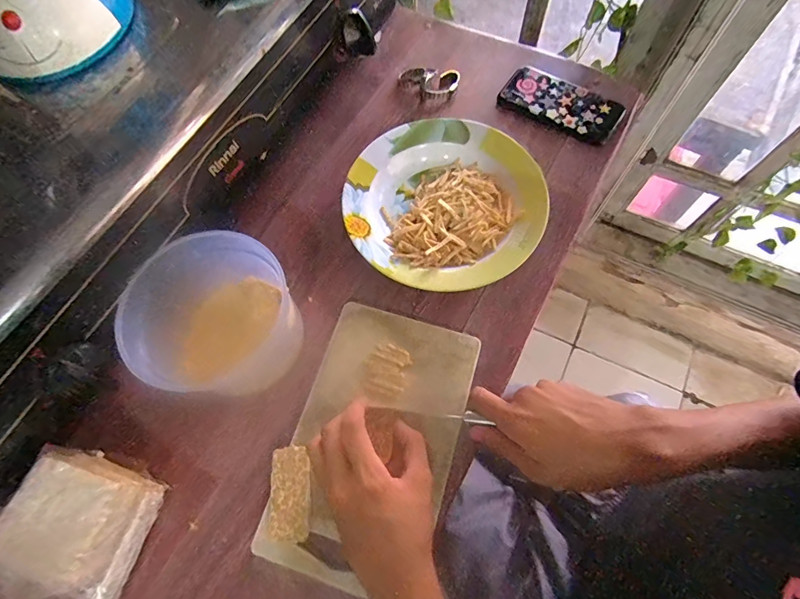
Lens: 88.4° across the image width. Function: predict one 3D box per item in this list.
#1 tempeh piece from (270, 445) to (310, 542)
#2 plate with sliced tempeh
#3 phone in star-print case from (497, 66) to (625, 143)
[{"bbox_3d":[-0.099,0.173,0.368,0.034,0.007,0.075,-6,69,0],"label":"tempeh piece"},{"bbox_3d":[0.053,-0.113,0.465,0.213,0.023,0.219,-1,69,2],"label":"plate with sliced tempeh"},{"bbox_3d":[0.206,-0.251,0.525,0.146,0.013,0.071,32,74,14],"label":"phone in star-print case"}]

